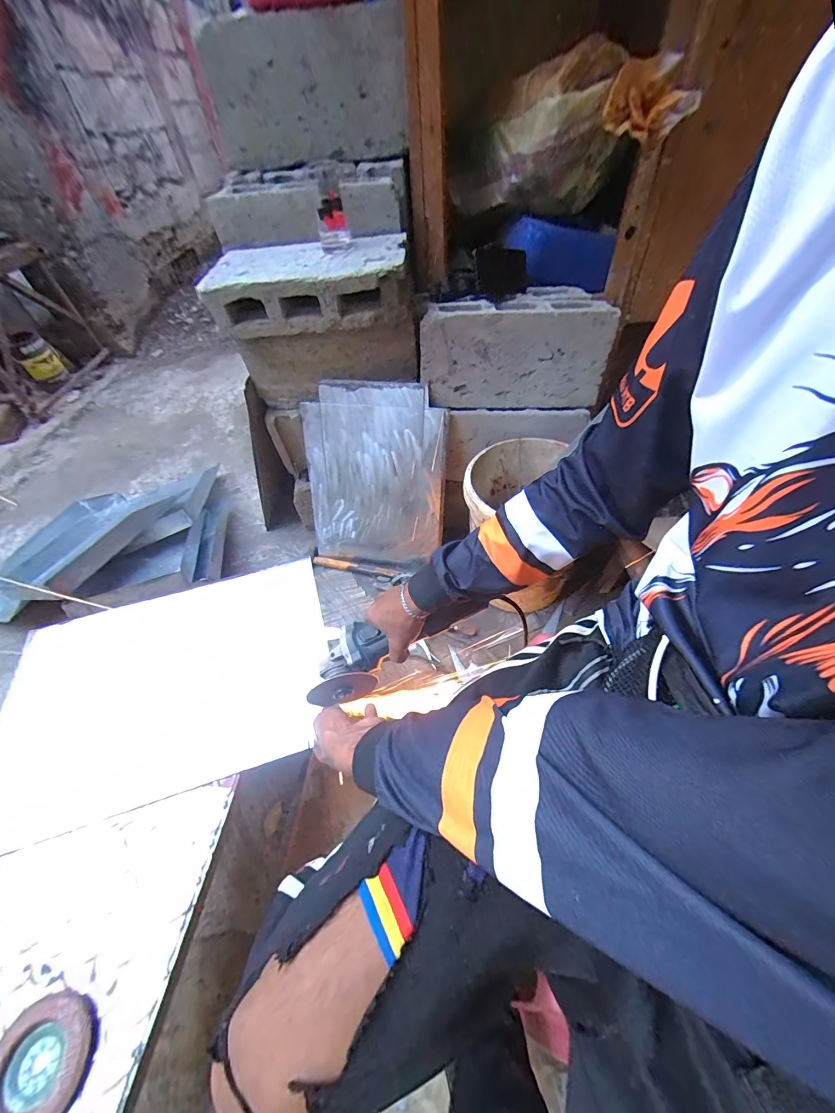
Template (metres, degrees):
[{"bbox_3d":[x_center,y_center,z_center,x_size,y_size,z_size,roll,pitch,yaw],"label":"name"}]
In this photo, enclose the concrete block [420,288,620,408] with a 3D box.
[{"bbox_3d":[0.205,-0.462,0.864,0.391,0.185,0.143,1,51,2],"label":"concrete block"}]

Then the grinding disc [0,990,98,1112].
[{"bbox_3d":[-0.355,0.477,0.358,0.089,0.008,0.090,-1,51,1],"label":"grinding disc"}]

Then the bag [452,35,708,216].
[{"bbox_3d":[0.281,-0.823,0.761,0.411,0.216,0.165,3,45,28],"label":"bag"}]

